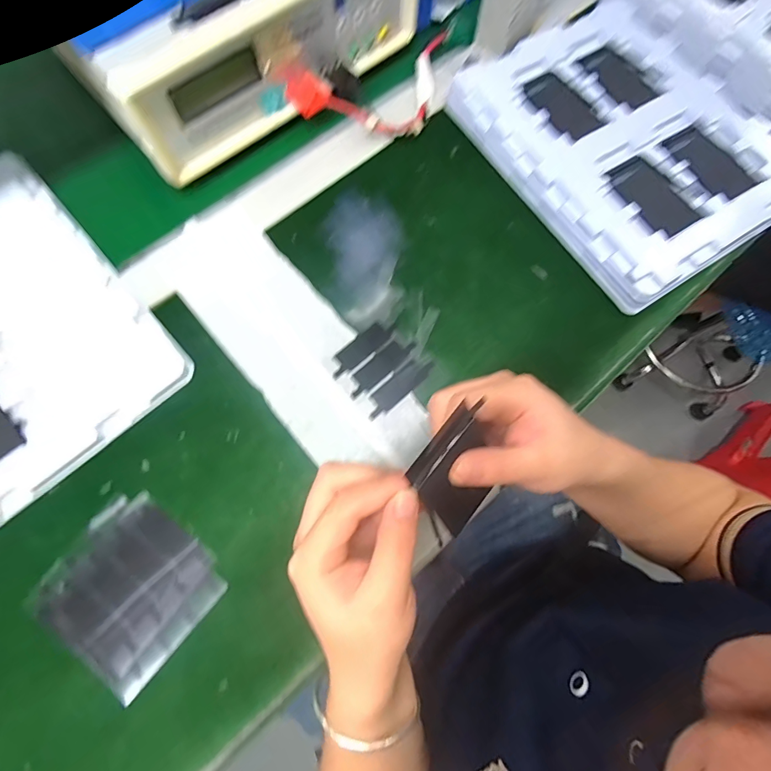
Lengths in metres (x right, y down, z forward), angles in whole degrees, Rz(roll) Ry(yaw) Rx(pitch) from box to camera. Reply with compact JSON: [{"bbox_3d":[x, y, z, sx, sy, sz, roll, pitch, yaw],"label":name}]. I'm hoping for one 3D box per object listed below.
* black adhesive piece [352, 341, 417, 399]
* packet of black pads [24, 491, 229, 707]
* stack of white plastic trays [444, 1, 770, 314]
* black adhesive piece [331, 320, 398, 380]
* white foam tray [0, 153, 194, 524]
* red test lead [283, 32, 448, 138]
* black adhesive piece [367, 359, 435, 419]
[{"bbox_3d":[-0.004,-0.016,0.343,0.066,0.004,0.020,-41,79,-12],"label":"black adhesive piece"},{"bbox_3d":[-0.176,0.140,0.290,0.103,0.006,0.099,38,75,9],"label":"packet of black pads"},{"bbox_3d":[0.227,-0.234,0.393,0.218,0.029,0.277,-31,77,-10],"label":"stack of white plastic trays"},{"bbox_3d":[-0.019,-0.033,0.346,0.065,0.004,0.019,-39,78,-12],"label":"black adhesive piece"},{"bbox_3d":[-0.324,-0.040,0.331,0.222,0.018,0.273,-41,79,-12],"label":"white foam tray"},{"bbox_3d":[0.008,-0.284,0.400,0.191,0.036,0.090,-31,77,-10],"label":"red test lead"},{"bbox_3d":[0.011,0.001,0.339,0.066,0.004,0.019,-41,79,-12],"label":"black adhesive piece"}]

